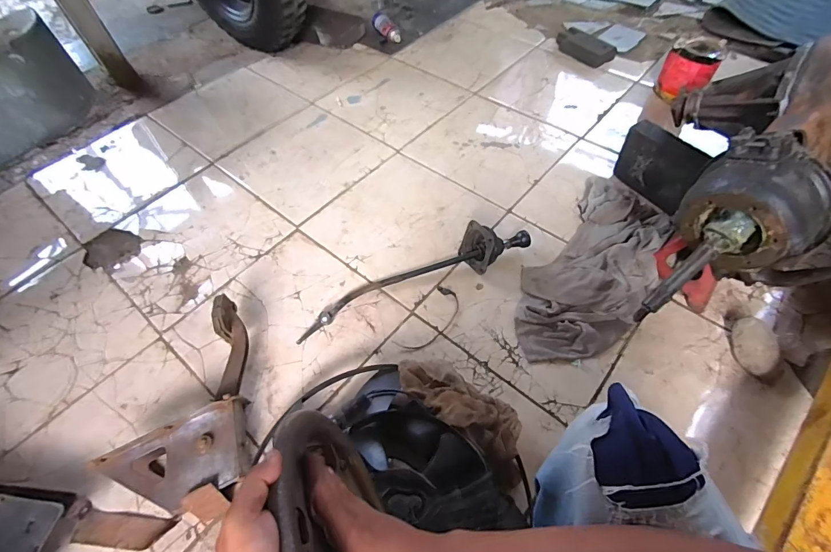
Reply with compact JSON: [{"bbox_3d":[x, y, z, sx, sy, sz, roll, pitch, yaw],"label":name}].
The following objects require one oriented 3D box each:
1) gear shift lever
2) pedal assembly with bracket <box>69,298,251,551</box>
[{"bbox_3d":[0.001,-0.008,0.927,0.596,0.088,0.112,-23,61,-12],"label":"gear shift lever"},{"bbox_3d":[-0.463,0.266,0.764,0.279,0.113,0.411,-9,59,-4],"label":"pedal assembly with bracket"}]

